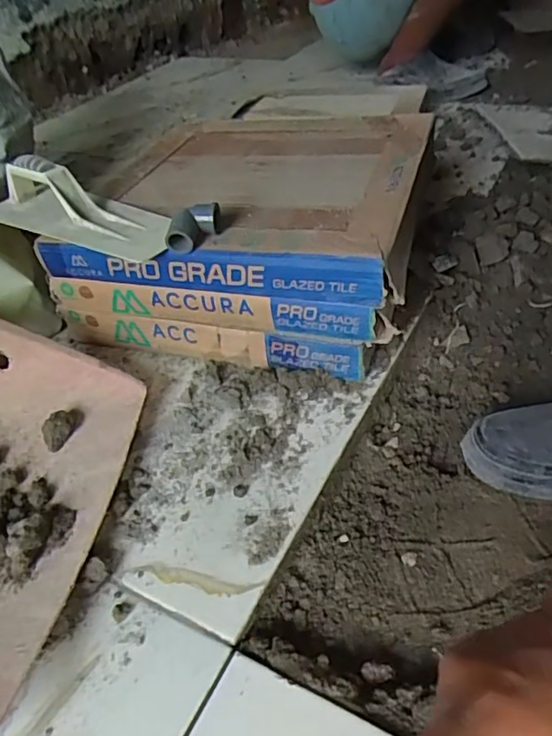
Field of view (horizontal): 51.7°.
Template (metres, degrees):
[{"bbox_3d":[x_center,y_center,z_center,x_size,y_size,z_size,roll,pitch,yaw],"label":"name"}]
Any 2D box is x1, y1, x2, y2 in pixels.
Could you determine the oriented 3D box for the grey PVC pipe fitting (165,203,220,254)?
[{"bbox_3d":[-0.085,-0.144,0.593,0.028,0.037,0.061,17,47,25],"label":"grey PVC pipe fitting"}]

